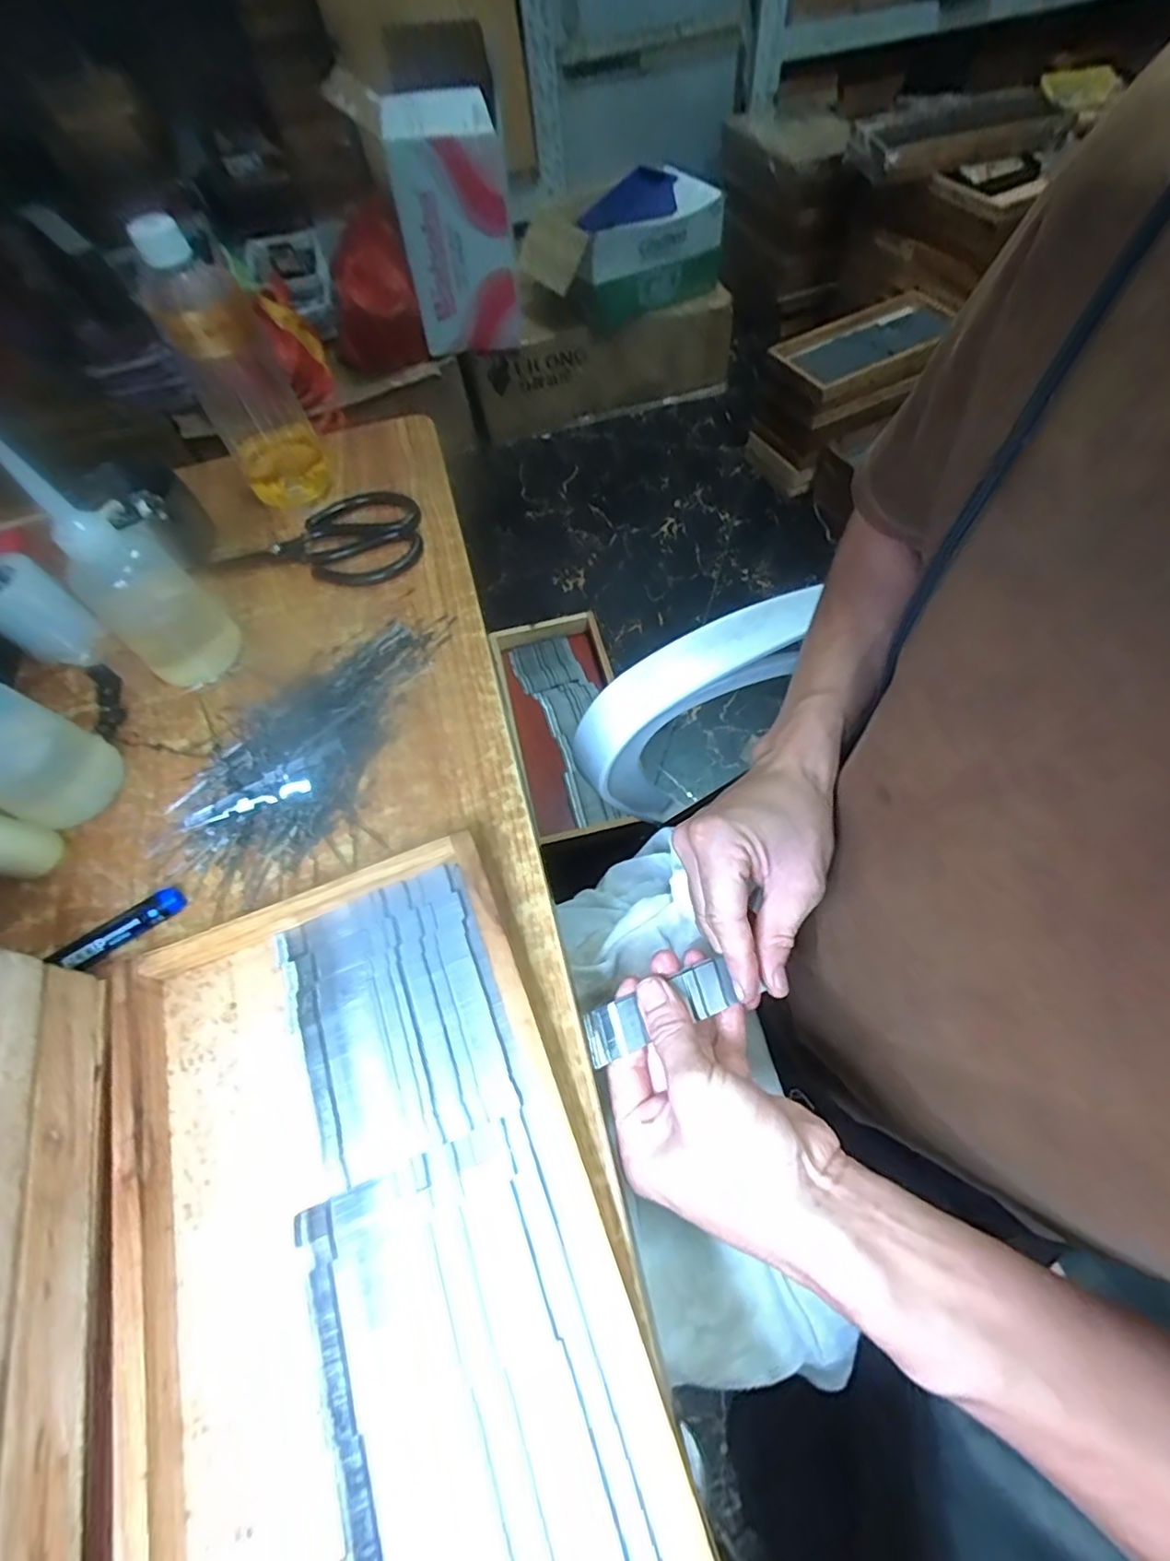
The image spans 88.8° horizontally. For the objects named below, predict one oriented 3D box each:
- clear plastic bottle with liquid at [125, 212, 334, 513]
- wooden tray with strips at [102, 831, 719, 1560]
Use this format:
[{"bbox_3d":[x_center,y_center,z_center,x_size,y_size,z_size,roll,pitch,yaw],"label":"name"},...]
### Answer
[{"bbox_3d":[-0.263,-0.306,0.457,0.069,0.178,0.056,-28,63,-11],"label":"clear plastic bottle with liquid"},{"bbox_3d":[-0.079,0.242,0.235,0.201,0.025,0.424,-21,62,-7],"label":"wooden tray with strips"}]

